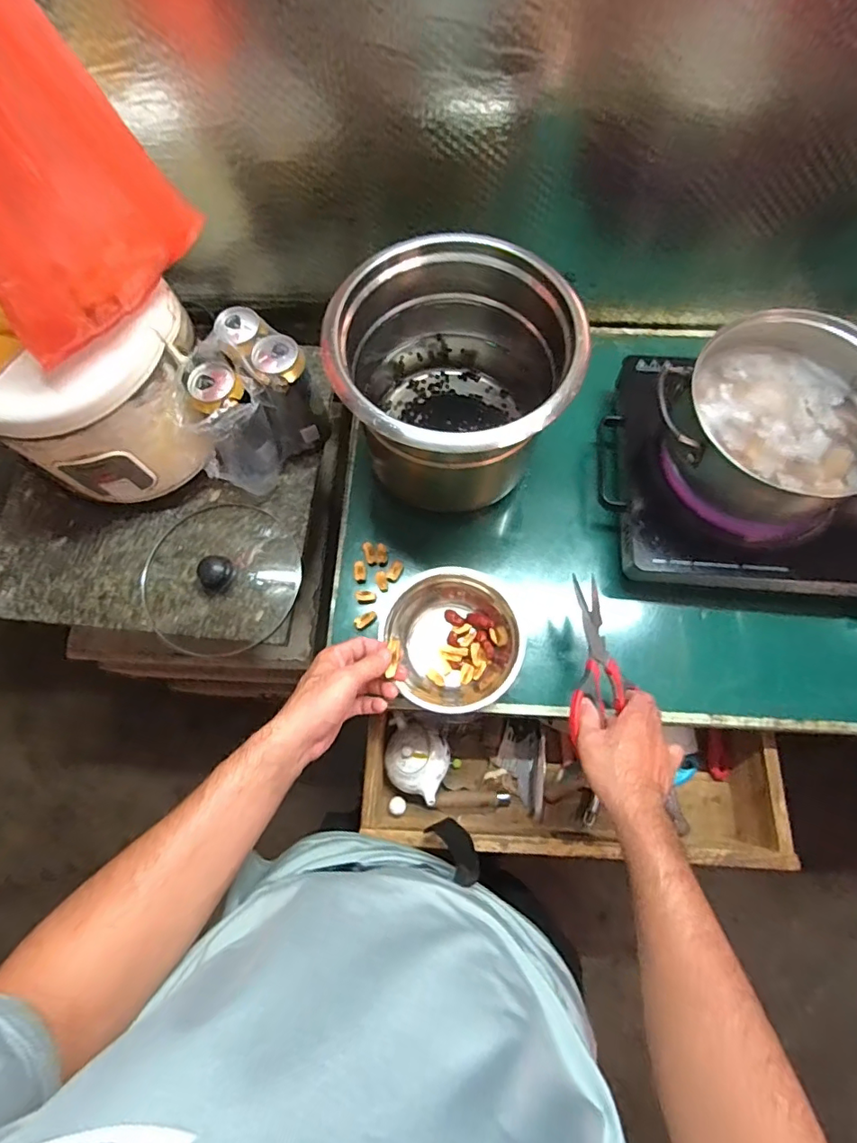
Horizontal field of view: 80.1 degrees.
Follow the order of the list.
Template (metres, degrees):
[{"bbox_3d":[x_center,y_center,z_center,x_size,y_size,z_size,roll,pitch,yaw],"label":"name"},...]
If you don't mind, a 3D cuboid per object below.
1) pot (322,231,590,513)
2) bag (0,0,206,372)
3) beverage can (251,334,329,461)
[{"bbox_3d":[0.028,-0.218,0.595,0.255,0.227,0.226,0,73,0],"label":"pot"},{"bbox_3d":[-0.305,-0.324,0.362,0.055,0.310,0.197,22,75,7],"label":"bag"},{"bbox_3d":[-0.180,-0.223,0.660,0.067,0.153,0.064,0,73,0],"label":"beverage can"}]

